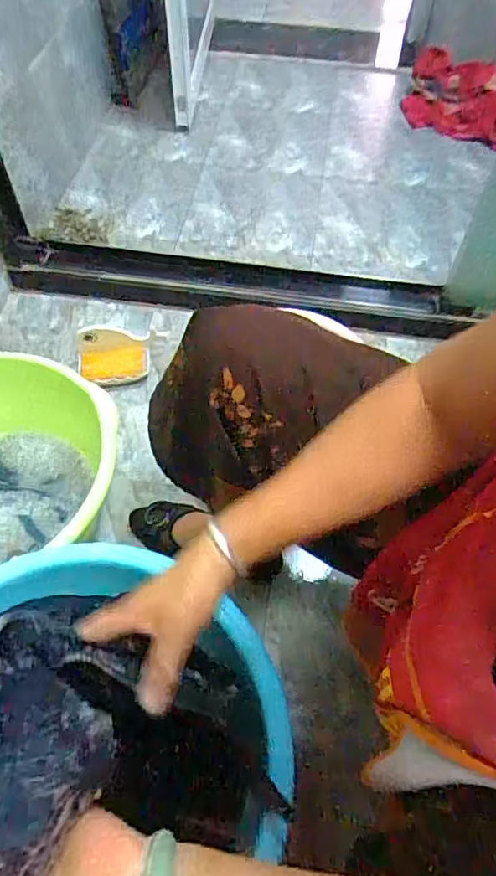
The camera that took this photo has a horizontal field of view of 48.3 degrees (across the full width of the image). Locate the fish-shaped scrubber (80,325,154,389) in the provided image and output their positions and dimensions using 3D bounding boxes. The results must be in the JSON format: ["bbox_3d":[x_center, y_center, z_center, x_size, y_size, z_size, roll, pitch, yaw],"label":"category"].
[{"bbox_3d":[-0.239,-0.149,0.993,0.127,0.057,0.101,1,57,0],"label":"fish-shaped scrubber"}]

